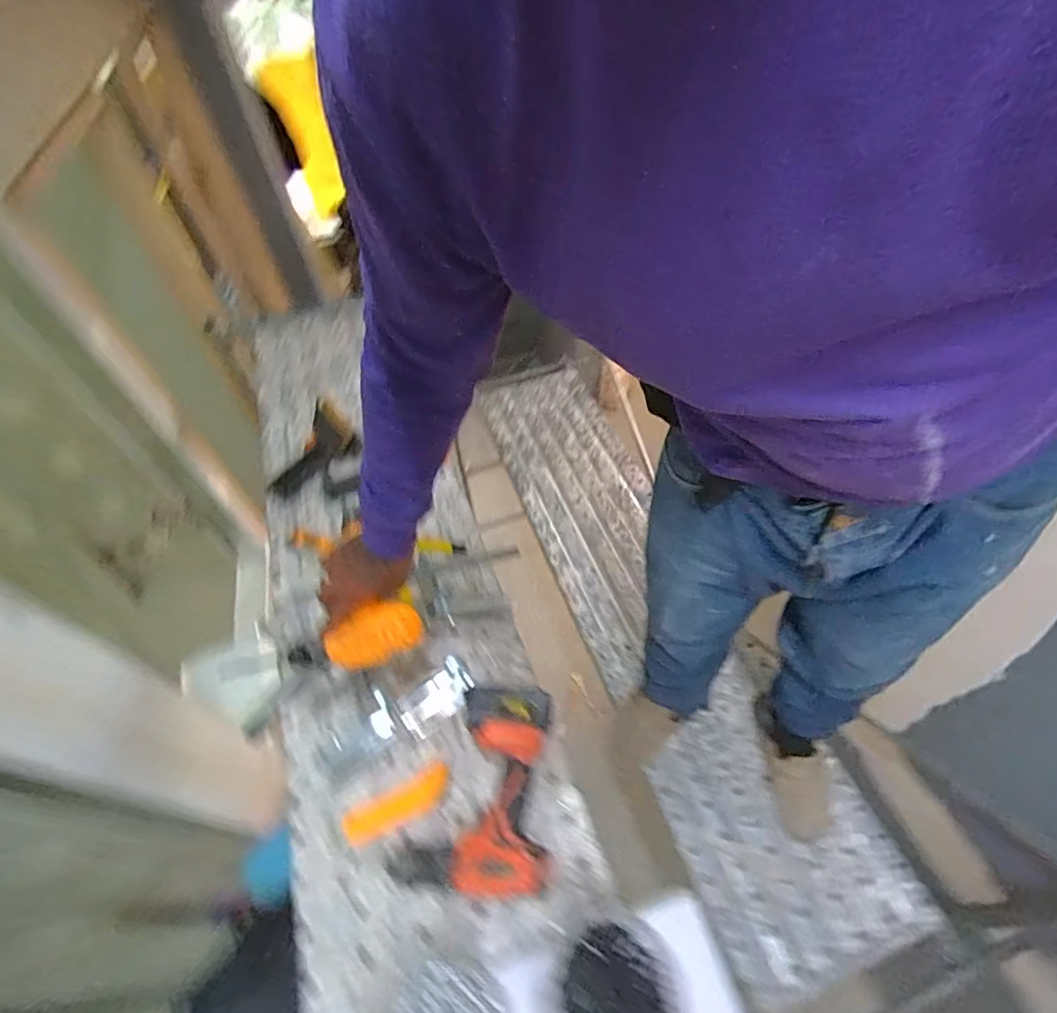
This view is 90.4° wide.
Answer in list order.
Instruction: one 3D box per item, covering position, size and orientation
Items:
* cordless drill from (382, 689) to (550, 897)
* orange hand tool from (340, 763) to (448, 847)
[{"bbox_3d":[-0.068,0.368,0.699,0.197,0.089,0.235,3,52,3],"label":"cordless drill"},{"bbox_3d":[-0.179,0.409,0.716,0.149,0.019,0.048,-23,55,-15],"label":"orange hand tool"}]

